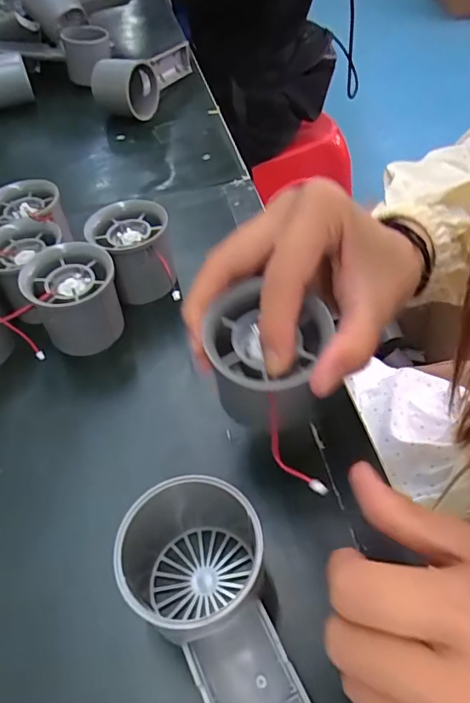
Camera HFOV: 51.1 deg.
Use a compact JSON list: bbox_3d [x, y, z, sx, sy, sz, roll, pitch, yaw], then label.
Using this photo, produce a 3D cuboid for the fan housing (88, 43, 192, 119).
[{"bbox_3d":[-0.106,-0.334,0.587,0.056,0.056,0.158,12,52,15],"label":"fan housing"}]

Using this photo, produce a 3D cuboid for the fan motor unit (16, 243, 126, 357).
[{"bbox_3d":[-0.102,-0.033,0.323,0.054,0.057,0.053,-12,50,-5],"label":"fan motor unit"}]

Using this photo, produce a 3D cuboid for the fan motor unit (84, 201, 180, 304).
[{"bbox_3d":[-0.071,-0.068,0.352,0.055,0.056,0.060,-13,50,-5],"label":"fan motor unit"}]

